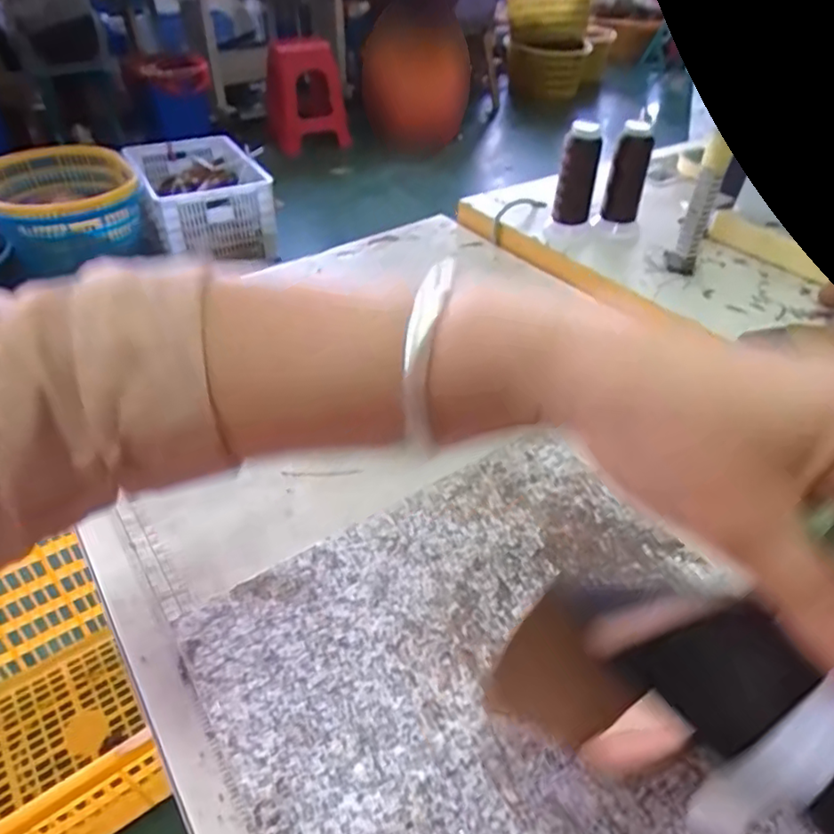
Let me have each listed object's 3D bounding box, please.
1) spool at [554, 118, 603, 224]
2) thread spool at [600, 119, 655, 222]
[{"bbox_3d":[0.189,-0.278,0.736,0.041,0.122,0.032,14,43,15],"label":"spool"},{"bbox_3d":[0.254,-0.287,0.747,0.035,0.119,0.034,0,41,0],"label":"thread spool"}]

